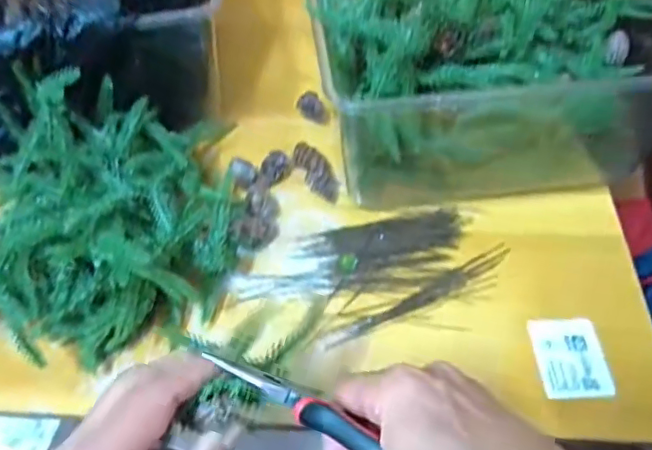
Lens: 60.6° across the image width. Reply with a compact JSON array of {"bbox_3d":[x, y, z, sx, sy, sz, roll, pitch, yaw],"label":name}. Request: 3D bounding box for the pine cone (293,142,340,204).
[{"bbox_3d":[-0.008,-0.048,0.510,0.025,0.024,0.063,-25,57,-17],"label":"pine cone"}]

